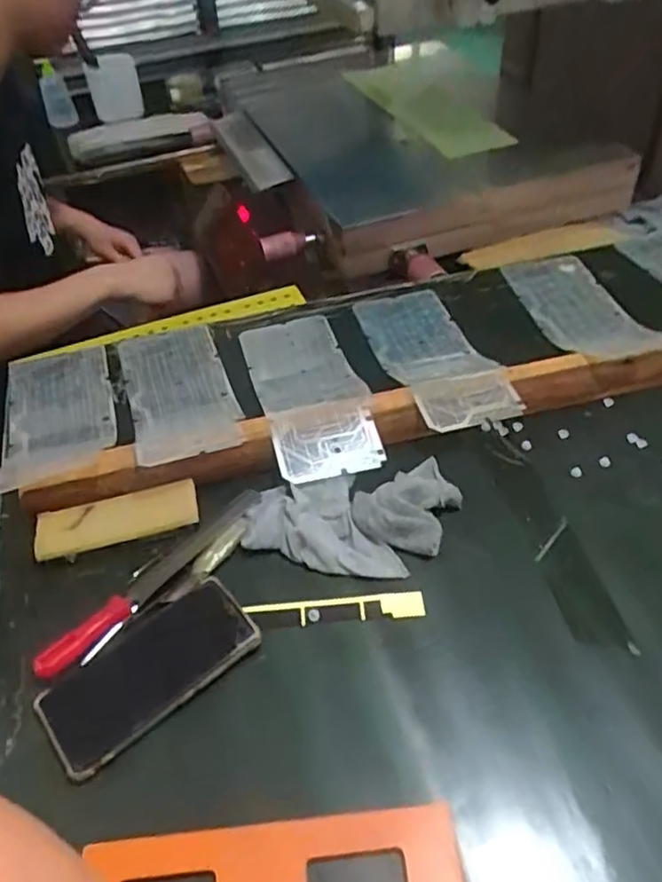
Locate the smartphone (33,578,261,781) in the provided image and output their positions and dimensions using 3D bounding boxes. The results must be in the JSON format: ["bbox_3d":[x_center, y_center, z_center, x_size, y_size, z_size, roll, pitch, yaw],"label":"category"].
[{"bbox_3d":[-0.143,0.175,0.519,0.163,0.014,0.083,-33,52,-24],"label":"smartphone"}]

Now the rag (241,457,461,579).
[{"bbox_3d":[0.021,0.072,0.611,0.193,0.021,0.107,-8,46,-3],"label":"rag"}]

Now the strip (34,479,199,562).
[{"bbox_3d":[-0.201,0.073,0.625,0.147,0.015,0.044,-13,47,-8],"label":"strip"}]

